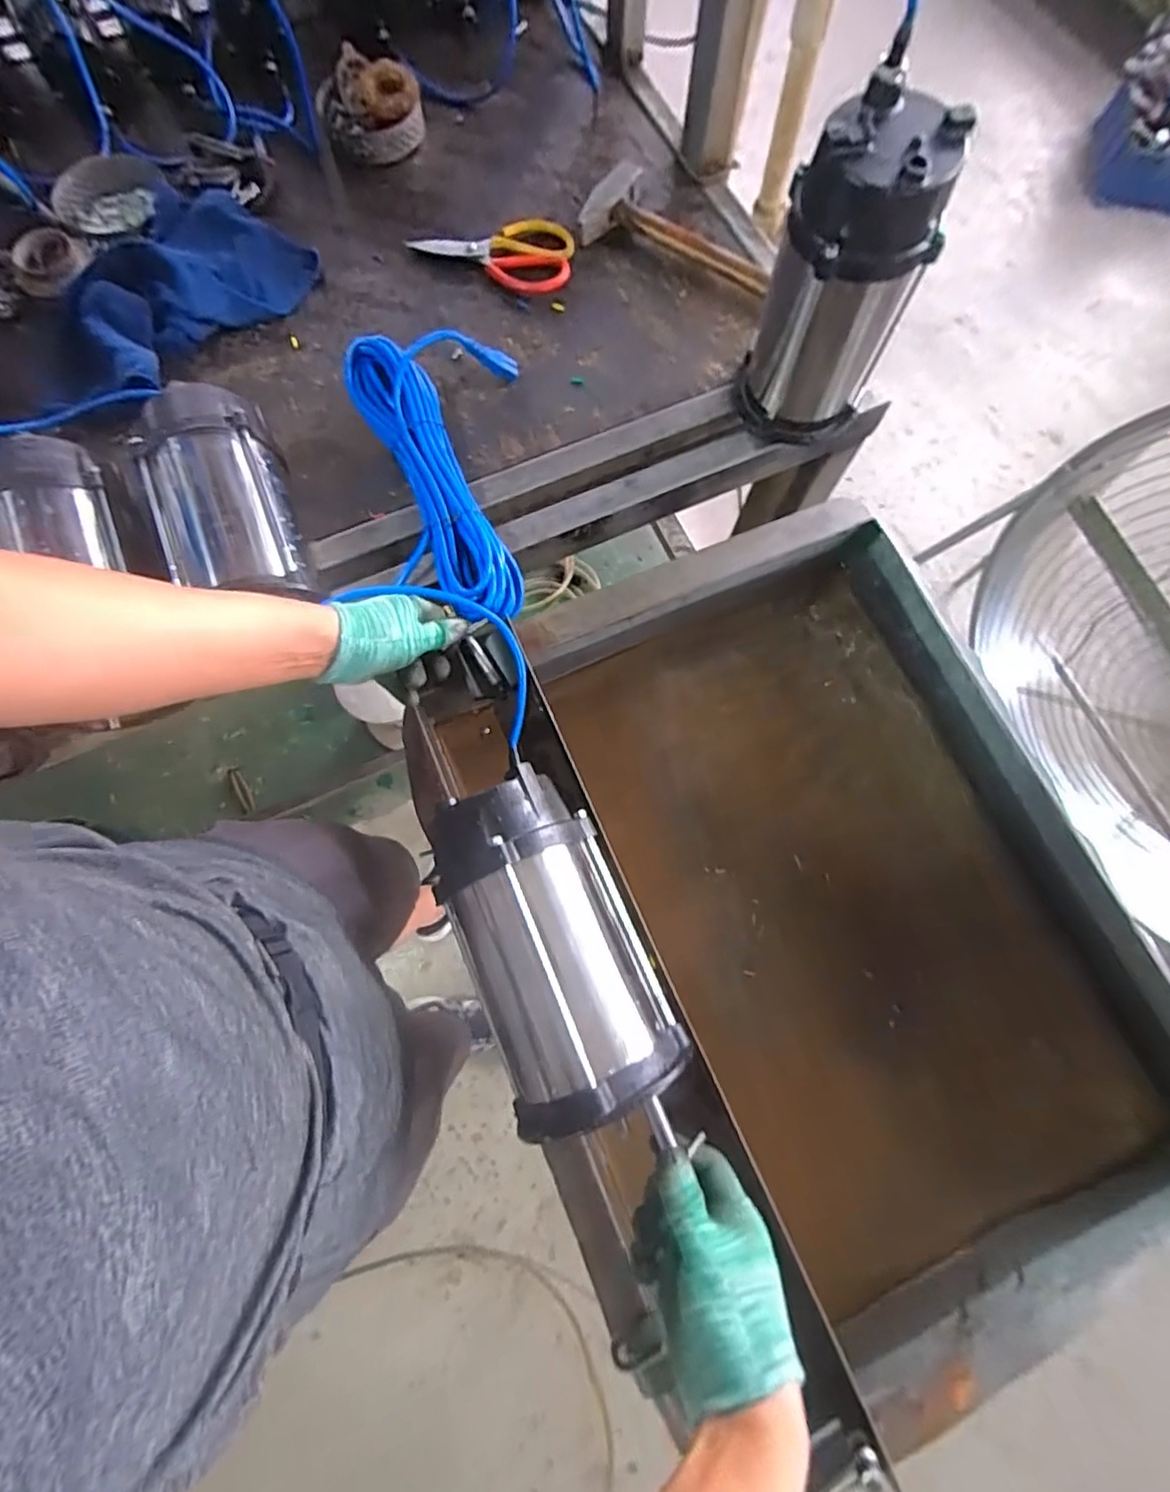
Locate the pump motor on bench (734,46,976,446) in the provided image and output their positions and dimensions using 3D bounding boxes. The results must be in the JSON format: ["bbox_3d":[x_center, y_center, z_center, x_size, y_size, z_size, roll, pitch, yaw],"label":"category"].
[{"bbox_3d":[0.240,-0.431,0.579,0.113,0.253,0.103,-12,76,-3],"label":"pump motor on bench"}]

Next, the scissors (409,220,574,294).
[{"bbox_3d":[-0.121,-0.628,0.763,0.208,0.017,0.103,5,75,1],"label":"scissors"}]

